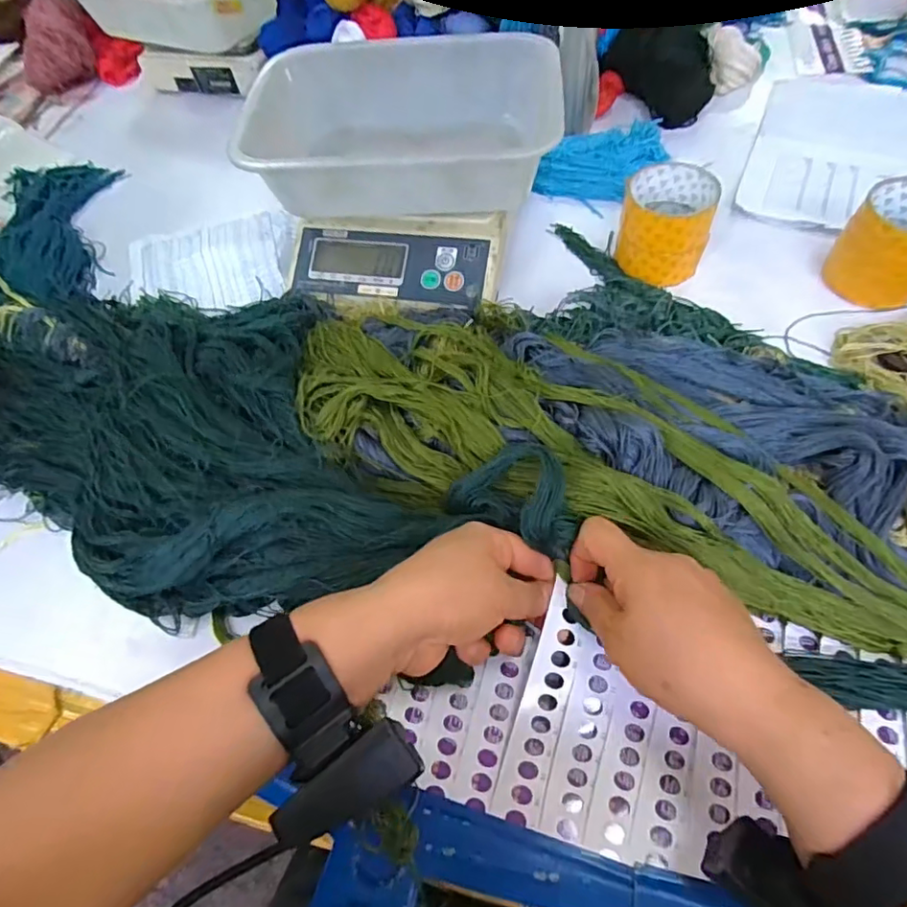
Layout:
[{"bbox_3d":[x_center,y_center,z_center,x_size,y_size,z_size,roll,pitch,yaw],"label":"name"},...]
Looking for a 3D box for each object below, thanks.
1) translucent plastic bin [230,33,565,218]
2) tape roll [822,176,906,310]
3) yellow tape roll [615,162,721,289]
[{"bbox_3d":[-0.051,-0.308,0.529,0.278,0.071,0.204,0,58,6],"label":"translucent plastic bin"},{"bbox_3d":[0.395,-0.185,0.503,0.084,0.076,0.087,33,65,22],"label":"tape roll"},{"bbox_3d":[0.201,-0.217,0.537,0.082,0.072,0.088,10,58,10],"label":"yellow tape roll"}]

